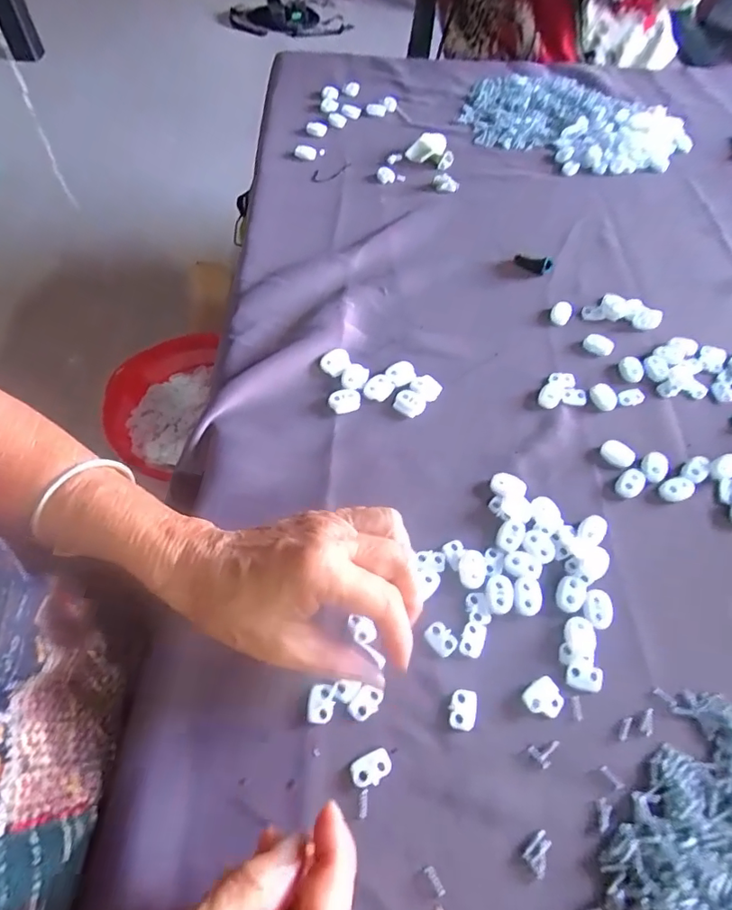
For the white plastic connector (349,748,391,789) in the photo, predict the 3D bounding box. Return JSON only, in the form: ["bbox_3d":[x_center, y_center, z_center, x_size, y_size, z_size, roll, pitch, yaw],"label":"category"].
[{"bbox_3d":[0.003,0.159,0.262,0.021,0.004,0.014,-27,63,-17],"label":"white plastic connector"}]

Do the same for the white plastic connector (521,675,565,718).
[{"bbox_3d":[0.097,0.132,0.280,0.020,0.004,0.020,1,58,-1],"label":"white plastic connector"}]

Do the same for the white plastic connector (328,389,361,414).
[{"bbox_3d":[-0.015,-0.040,0.382,0.024,0.006,0.018,-18,61,-12],"label":"white plastic connector"}]

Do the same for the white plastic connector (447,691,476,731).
[{"bbox_3d":[0.052,0.137,0.276,0.014,0.004,0.019,12,59,6],"label":"white plastic connector"}]

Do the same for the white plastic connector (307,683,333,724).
[{"bbox_3d":[-0.024,0.134,0.276,0.014,0.004,0.019,6,58,2],"label":"white plastic connector"}]

